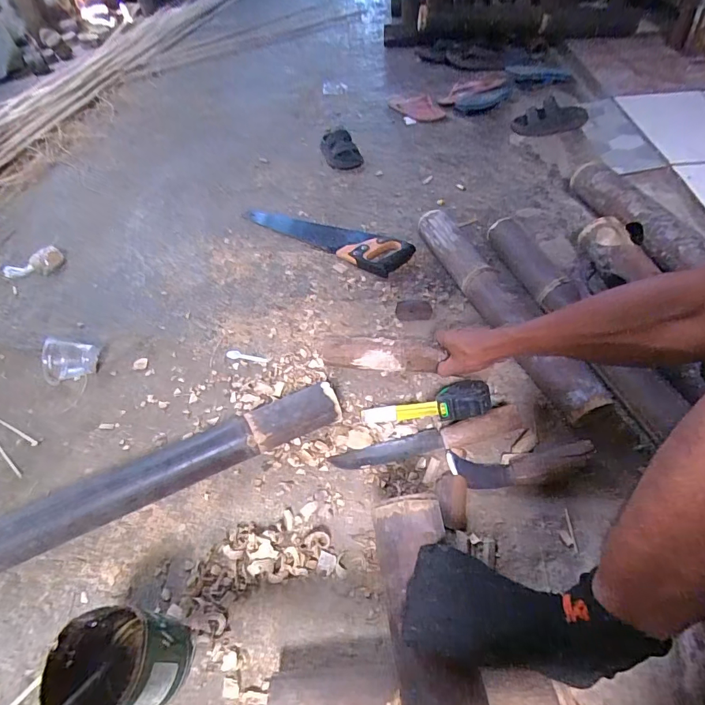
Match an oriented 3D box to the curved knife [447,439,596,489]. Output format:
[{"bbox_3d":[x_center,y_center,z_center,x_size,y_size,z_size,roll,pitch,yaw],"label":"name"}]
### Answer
[{"bbox_3d":[0.241,0.162,0.606,0.195,0.020,0.056,-13,49,13],"label":"curved knife"}]

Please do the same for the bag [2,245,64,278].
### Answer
[{"bbox_3d":[-0.755,-0.215,0.986,0.134,0.042,0.068,-3,50,0],"label":"bag"}]

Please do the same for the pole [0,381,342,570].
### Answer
[{"bbox_3d":[-0.269,0.178,0.611,0.528,0.076,0.056,-22,53,-13],"label":"pole"}]

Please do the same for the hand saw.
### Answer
[{"bbox_3d":[-0.068,-0.280,0.995,0.426,0.036,0.110,25,56,22],"label":"hand saw"}]

